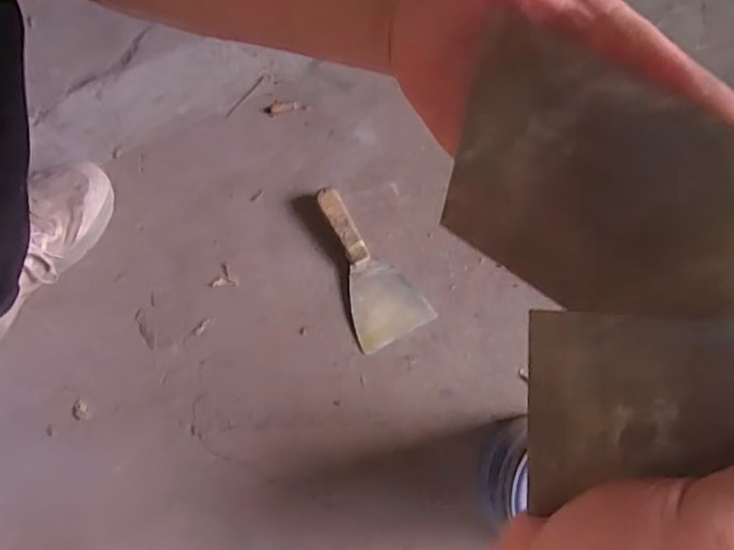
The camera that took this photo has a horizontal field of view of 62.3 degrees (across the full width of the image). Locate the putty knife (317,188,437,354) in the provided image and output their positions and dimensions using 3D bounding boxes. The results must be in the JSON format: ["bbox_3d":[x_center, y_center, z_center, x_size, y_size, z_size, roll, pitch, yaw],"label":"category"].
[{"bbox_3d":[-0.006,-0.013,0.731,0.089,0.020,0.196,-28,78,-6],"label":"putty knife"}]

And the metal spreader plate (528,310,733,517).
[{"bbox_3d":[0.120,0.051,0.184,0.139,0.004,0.071,2,95,26],"label":"metal spreader plate"}]

